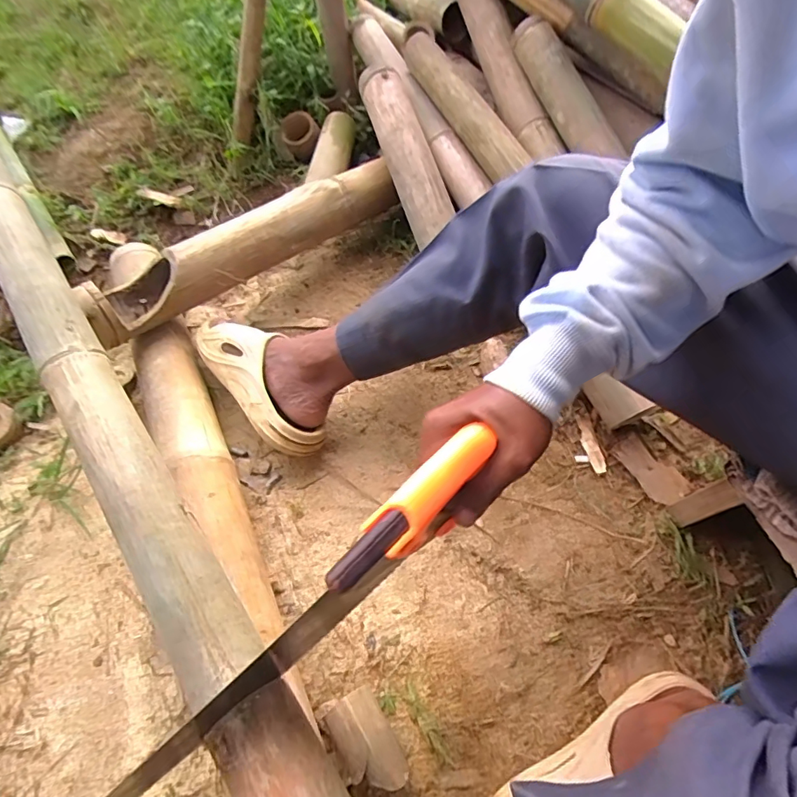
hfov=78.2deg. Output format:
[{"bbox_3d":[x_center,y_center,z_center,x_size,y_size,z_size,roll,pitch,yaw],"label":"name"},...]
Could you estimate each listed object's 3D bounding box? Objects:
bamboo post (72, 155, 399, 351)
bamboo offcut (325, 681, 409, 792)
[{"bbox_3d":[-0.220,-0.255,0.763,0.534,0.081,0.080,-37,60,-17],"label":"bamboo post"},{"bbox_3d":[-0.034,0.327,0.464,0.058,0.045,0.088,-28,60,-17],"label":"bamboo offcut"}]

